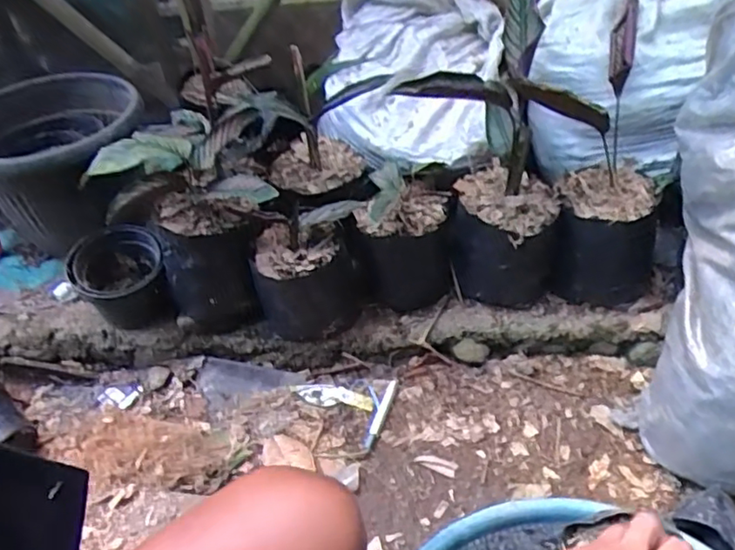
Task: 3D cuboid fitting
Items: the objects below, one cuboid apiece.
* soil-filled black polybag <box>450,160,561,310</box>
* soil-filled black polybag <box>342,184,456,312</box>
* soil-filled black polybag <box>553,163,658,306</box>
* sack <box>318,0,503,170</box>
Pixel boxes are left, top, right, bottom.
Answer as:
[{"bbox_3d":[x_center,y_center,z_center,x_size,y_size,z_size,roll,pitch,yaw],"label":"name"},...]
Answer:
[{"bbox_3d":[0.215,-0.058,0.972,0.156,0.163,0.152,1,41,10],"label":"soil-filled black polybag"},{"bbox_3d":[0.060,-0.047,0.982,0.147,0.173,0.128,0,41,8],"label":"soil-filled black polybag"},{"bbox_3d":[0.371,-0.060,0.963,0.144,0.162,0.165,5,42,15],"label":"soil-filled black polybag"},{"bbox_3d":[0.080,-0.385,1.086,0.302,0.190,0.412,2,41,11],"label":"sack"}]

